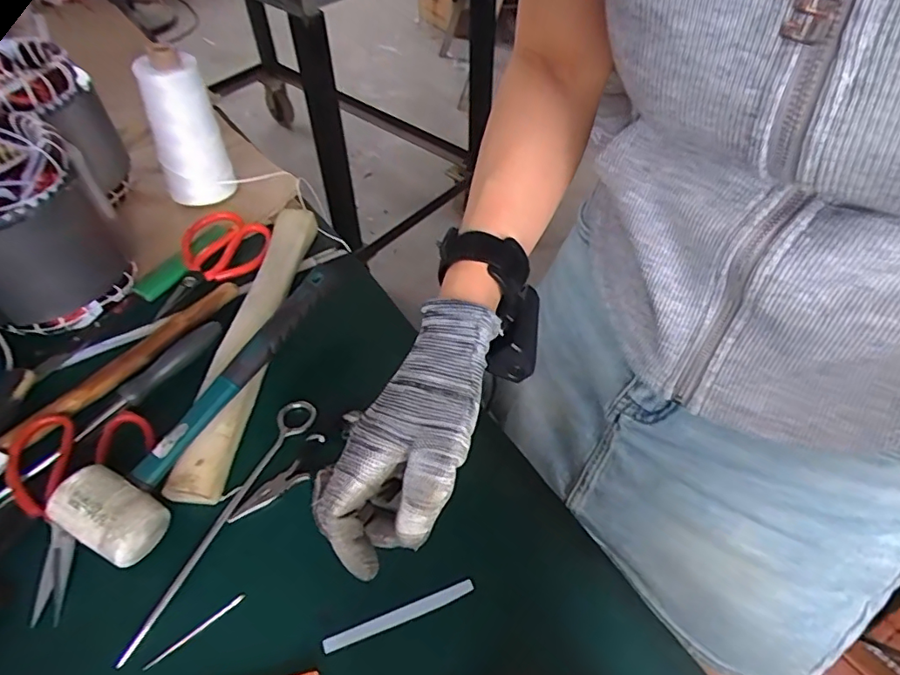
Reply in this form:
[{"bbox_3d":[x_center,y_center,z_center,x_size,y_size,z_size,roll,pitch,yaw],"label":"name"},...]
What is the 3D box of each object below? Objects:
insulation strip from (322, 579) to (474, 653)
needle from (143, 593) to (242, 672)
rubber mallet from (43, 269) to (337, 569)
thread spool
[{"bbox_3d":[-0.035,0.198,0.386,0.109,0.004,0.010,-17,52,-14],"label":"insulation strip"},{"bbox_3d":[-0.176,0.202,0.377,0.070,0.005,0.006,-30,57,-25],"label":"needle"},{"bbox_3d":[-0.191,0.050,0.462,0.069,0.060,0.281,22,53,17],"label":"rubber mallet"},{"bbox_3d":[-0.313,-0.240,0.646,0.075,0.163,0.084,-15,52,-13],"label":"thread spool"}]

